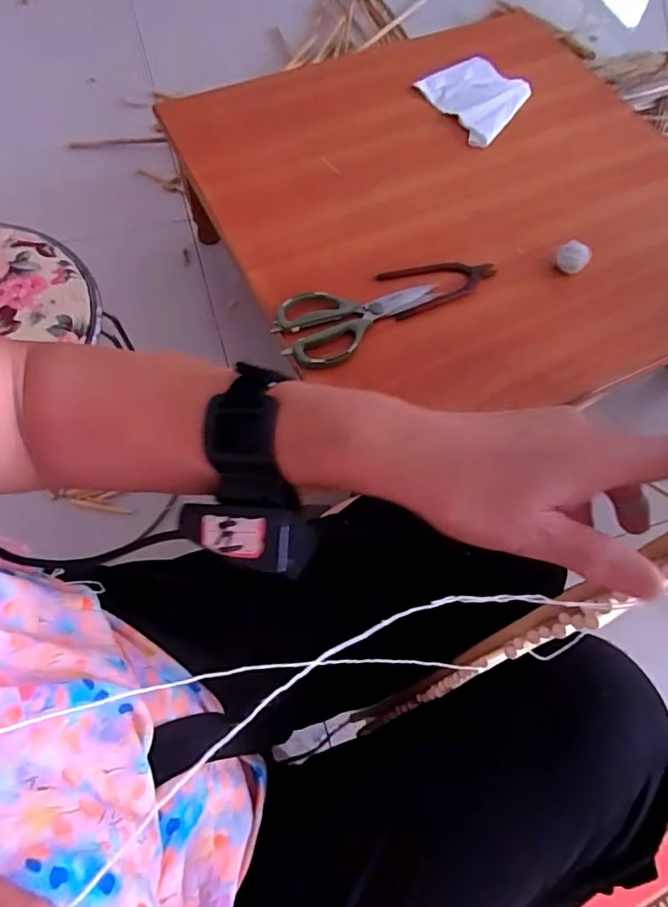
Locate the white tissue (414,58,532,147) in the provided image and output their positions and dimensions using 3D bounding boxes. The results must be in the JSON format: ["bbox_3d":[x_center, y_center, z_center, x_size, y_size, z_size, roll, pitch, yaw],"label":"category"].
[{"bbox_3d":[0.208,-0.546,0.812,0.147,0.022,0.148,36,68,13],"label":"white tissue"}]

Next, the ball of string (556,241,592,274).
[{"bbox_3d":[0.298,-0.242,0.669,0.037,0.041,0.031,32,67,11],"label":"ball of string"}]

